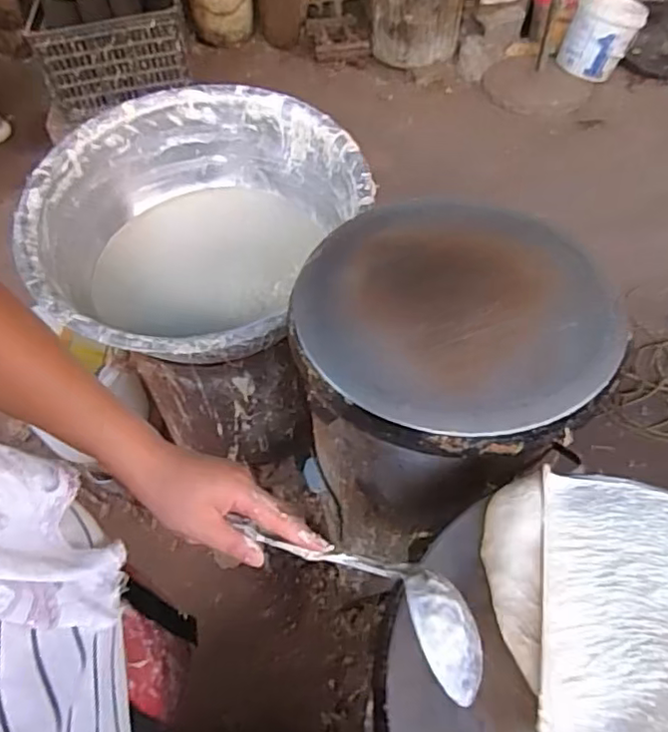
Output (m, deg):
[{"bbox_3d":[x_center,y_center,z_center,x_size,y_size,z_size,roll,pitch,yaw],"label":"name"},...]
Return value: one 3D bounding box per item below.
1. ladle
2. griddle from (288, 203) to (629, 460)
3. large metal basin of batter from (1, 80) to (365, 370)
[{"bbox_3d":[0.020,0.146,0.414,0.186,0.035,0.056,26,58,23],"label":"ladle"},{"bbox_3d":[0.136,-0.061,0.692,0.347,0.033,0.342,-1,53,2],"label":"griddle"},{"bbox_3d":[-0.227,-0.224,1.005,0.472,0.200,0.509,-1,53,2],"label":"large metal basin of batter"}]

